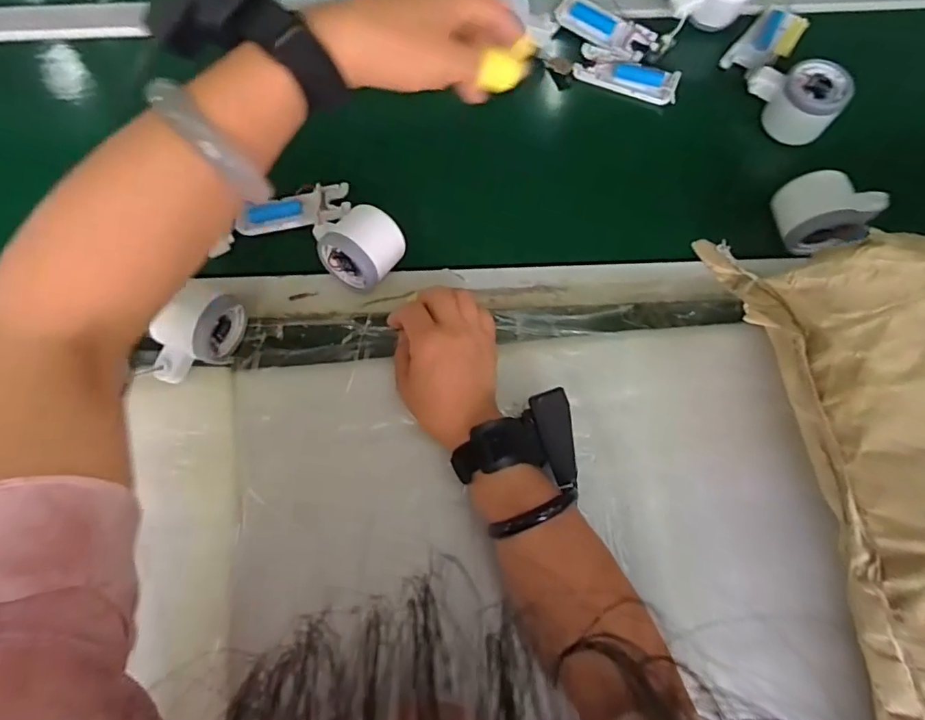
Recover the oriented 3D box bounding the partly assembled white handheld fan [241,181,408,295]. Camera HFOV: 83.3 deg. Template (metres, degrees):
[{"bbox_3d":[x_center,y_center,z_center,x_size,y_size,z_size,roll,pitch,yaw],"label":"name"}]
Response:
[{"bbox_3d":[-0.122,-0.123,0.462,0.148,0.060,0.096,33,75,10],"label":"partly assembled white handheld fan"}]

